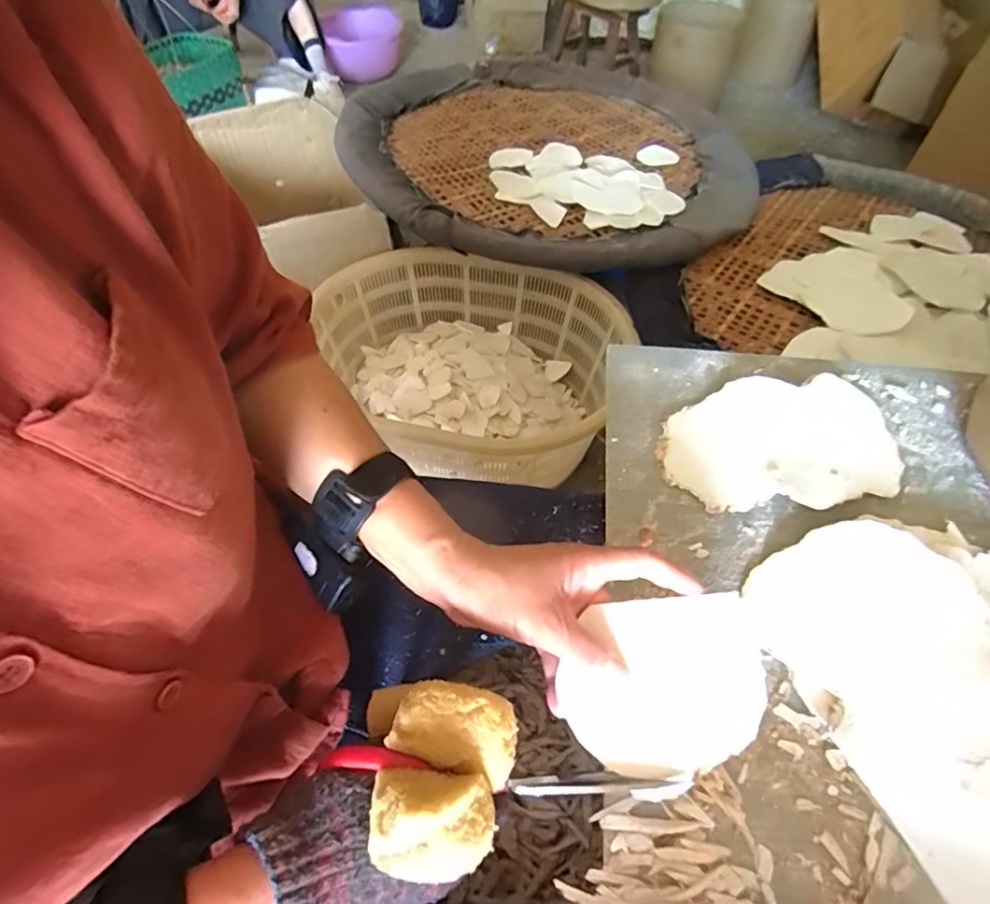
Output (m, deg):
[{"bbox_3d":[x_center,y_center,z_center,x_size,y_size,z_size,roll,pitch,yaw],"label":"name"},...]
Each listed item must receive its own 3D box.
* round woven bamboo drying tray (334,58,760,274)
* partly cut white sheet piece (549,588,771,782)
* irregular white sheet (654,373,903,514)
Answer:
[{"bbox_3d":[0.118,-0.730,1.225,0.866,0.144,0.901,-3,55,4],"label":"round woven bamboo drying tray"},{"bbox_3d":[0.096,0.132,0.305,0.111,0.006,0.091,-7,69,1],"label":"partly cut white sheet piece"},{"bbox_3d":[0.233,-0.010,0.444,0.190,0.015,0.124,-2,55,-1],"label":"irregular white sheet"}]

